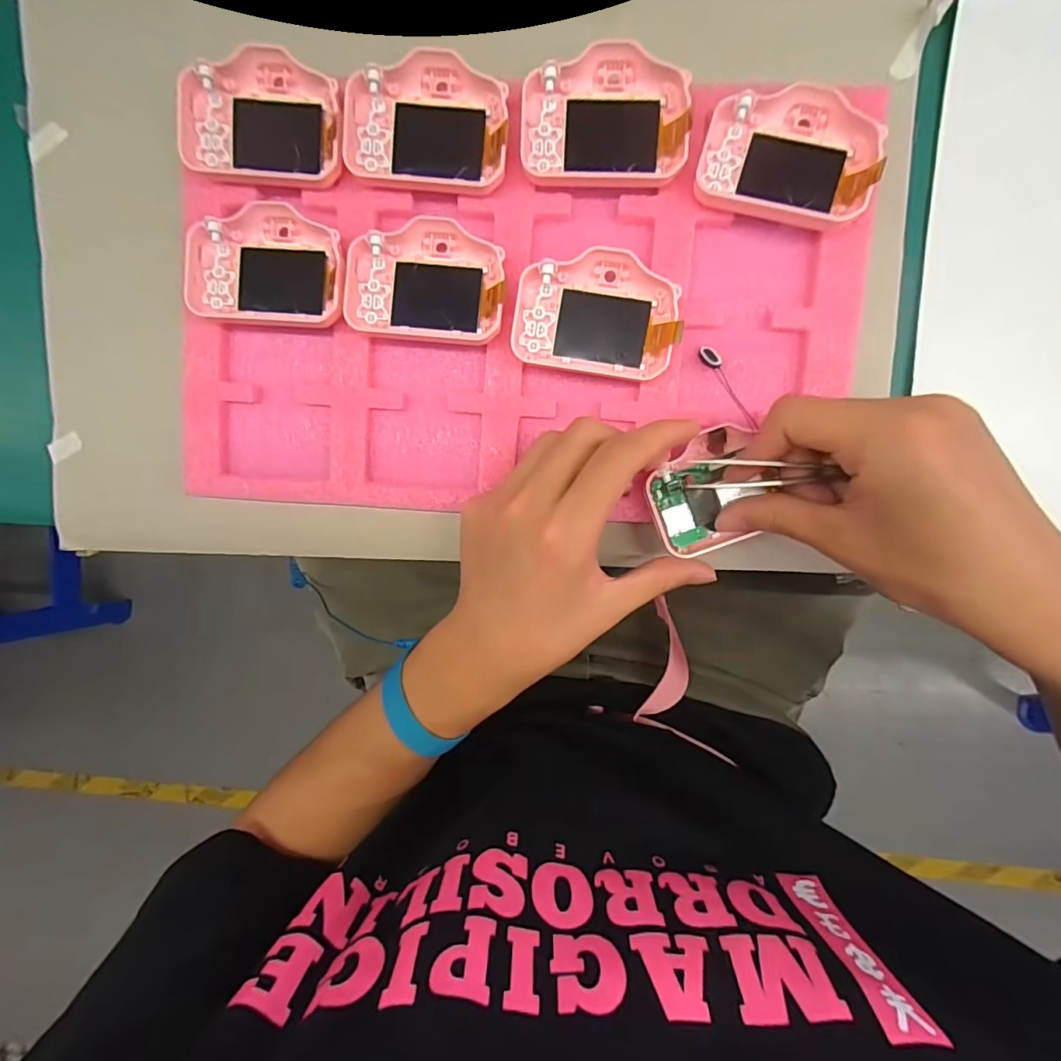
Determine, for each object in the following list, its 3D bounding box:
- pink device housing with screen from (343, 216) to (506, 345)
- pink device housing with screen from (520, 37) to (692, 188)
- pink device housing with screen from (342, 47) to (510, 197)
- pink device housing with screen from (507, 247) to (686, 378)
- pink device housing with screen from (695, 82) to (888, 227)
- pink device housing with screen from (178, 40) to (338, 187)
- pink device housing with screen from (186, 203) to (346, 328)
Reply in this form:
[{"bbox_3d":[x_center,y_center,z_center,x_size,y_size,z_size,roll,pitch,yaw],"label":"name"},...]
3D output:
[{"bbox_3d":[-0.056,-0.134,0.273,0.083,0.013,0.059,7,99,2],"label":"pink device housing with screen"},{"bbox_3d":[0.038,-0.212,0.258,0.083,0.014,0.059,3,95,3],"label":"pink device housing with screen"},{"bbox_3d":[-0.054,-0.213,0.263,0.083,0.013,0.060,7,99,2],"label":"pink device housing with screen"},{"bbox_3d":[0.035,-0.115,0.269,0.084,0.019,0.058,10,99,1],"label":"pink device housing with screen"},{"bbox_3d":[0.130,-0.189,0.255,0.082,0.019,0.058,14,99,0],"label":"pink device housing with screen"},{"bbox_3d":[-0.141,-0.218,0.267,0.084,0.012,0.058,7,99,2],"label":"pink device housing with screen"},{"bbox_3d":[-0.142,-0.144,0.274,0.084,0.013,0.060,6,99,2],"label":"pink device housing with screen"}]

